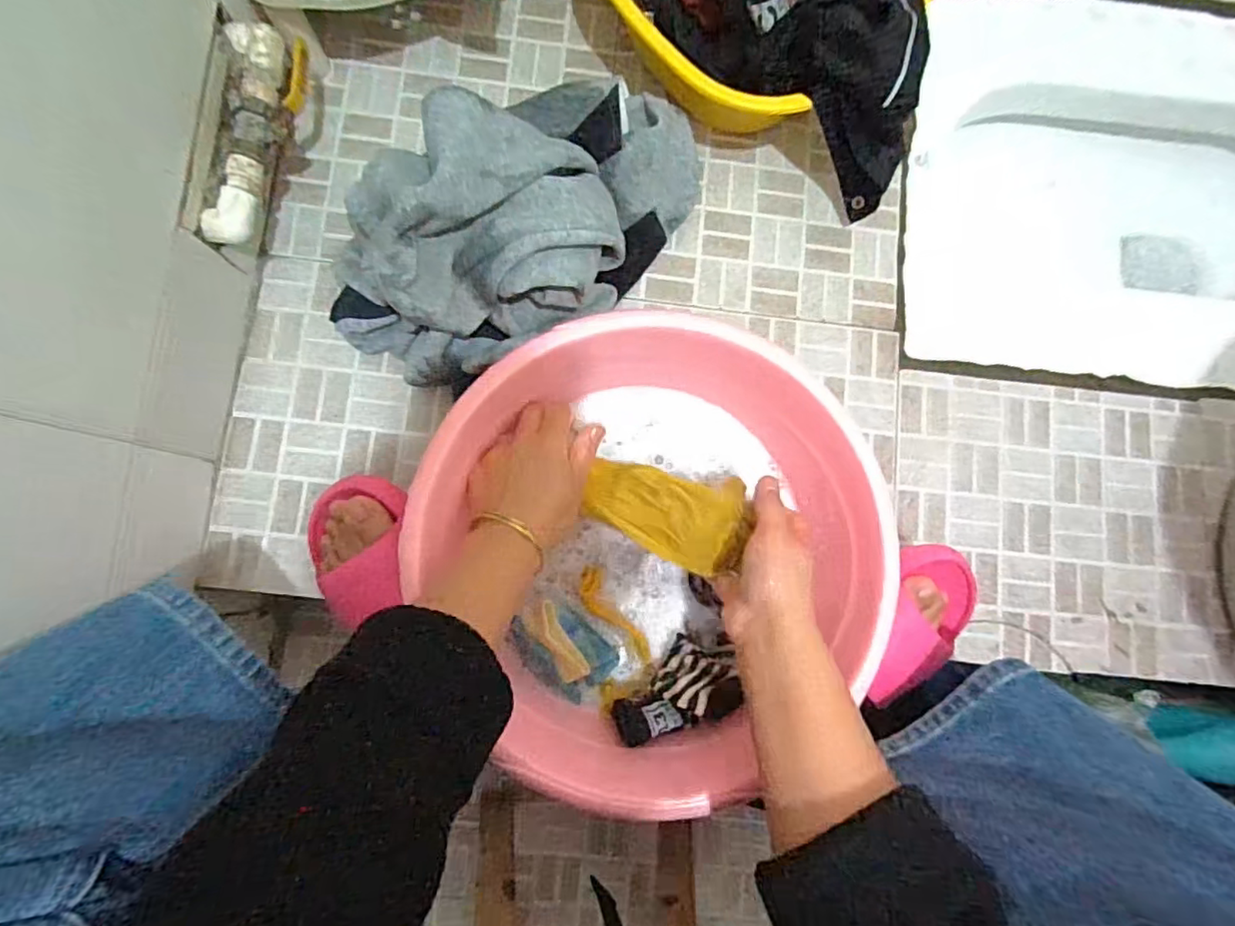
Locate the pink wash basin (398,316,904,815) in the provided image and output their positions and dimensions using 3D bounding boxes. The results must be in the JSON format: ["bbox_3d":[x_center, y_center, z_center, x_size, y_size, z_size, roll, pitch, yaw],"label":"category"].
[{"bbox_3d":[0.027,0.053,0.475,0.302,0.115,0.320,0,82,-2],"label":"pink wash basin"}]

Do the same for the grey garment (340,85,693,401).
[{"bbox_3d":[-0.078,-0.196,0.498,0.339,0.184,0.169,-38,85,-7],"label":"grey garment"}]

